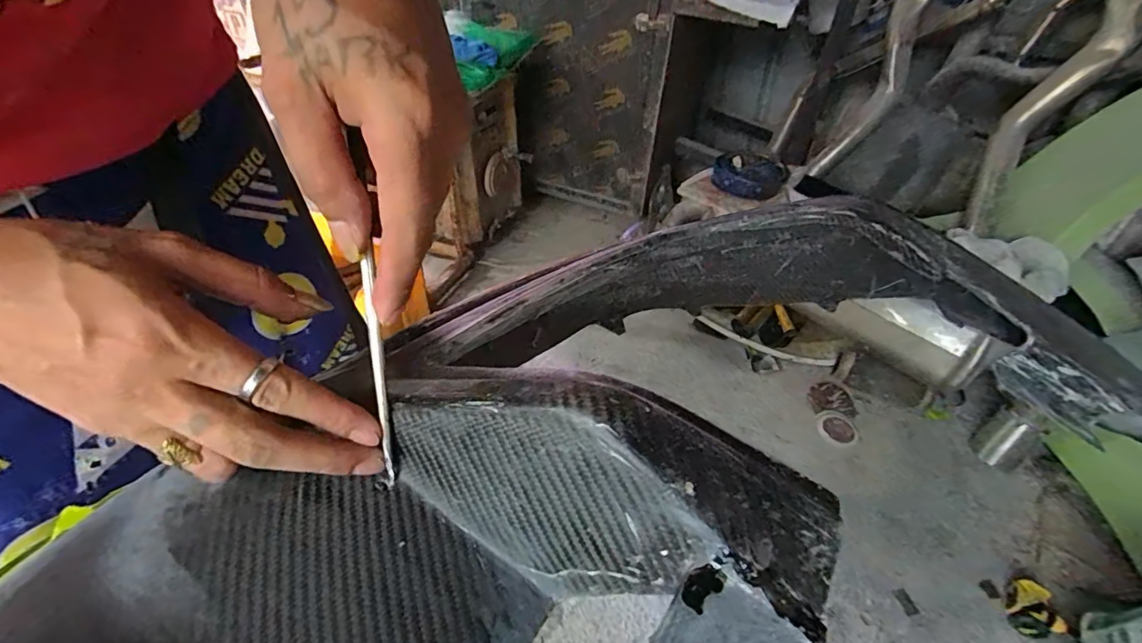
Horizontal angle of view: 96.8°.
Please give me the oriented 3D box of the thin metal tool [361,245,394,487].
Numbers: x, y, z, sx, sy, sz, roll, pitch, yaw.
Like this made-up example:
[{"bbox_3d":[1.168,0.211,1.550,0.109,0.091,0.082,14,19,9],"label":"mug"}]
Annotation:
[{"bbox_3d":[-0.086,0.024,0.229,0.005,0.103,0.004,-5,6,-8],"label":"thin metal tool"}]

